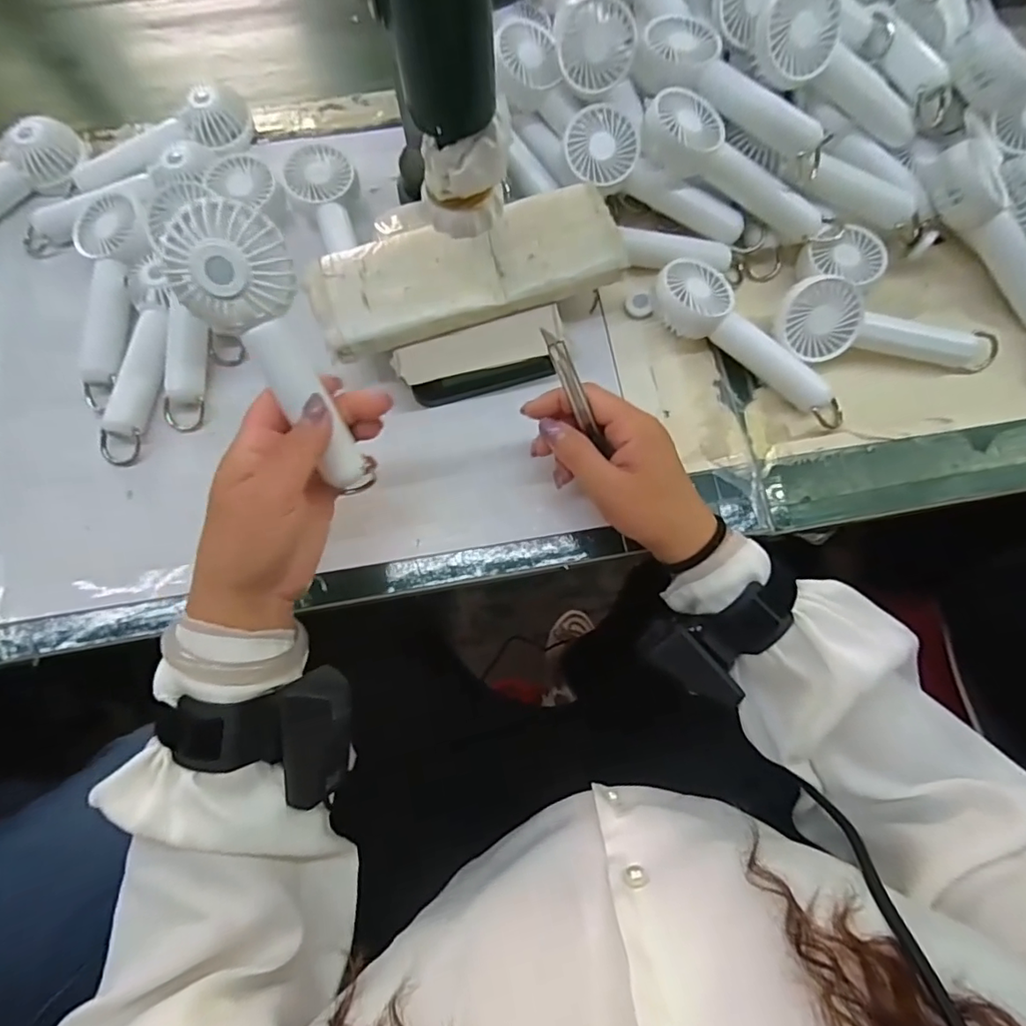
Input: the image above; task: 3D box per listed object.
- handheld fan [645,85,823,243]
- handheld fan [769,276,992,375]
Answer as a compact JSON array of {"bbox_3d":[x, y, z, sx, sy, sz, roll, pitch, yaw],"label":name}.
[{"bbox_3d":[0.162,-0.254,0.403,0.145,0.028,0.048,31,76,-10],"label":"handheld fan"},{"bbox_3d":[0.272,-0.135,0.389,0.164,0.037,0.045,1,75,0],"label":"handheld fan"}]

